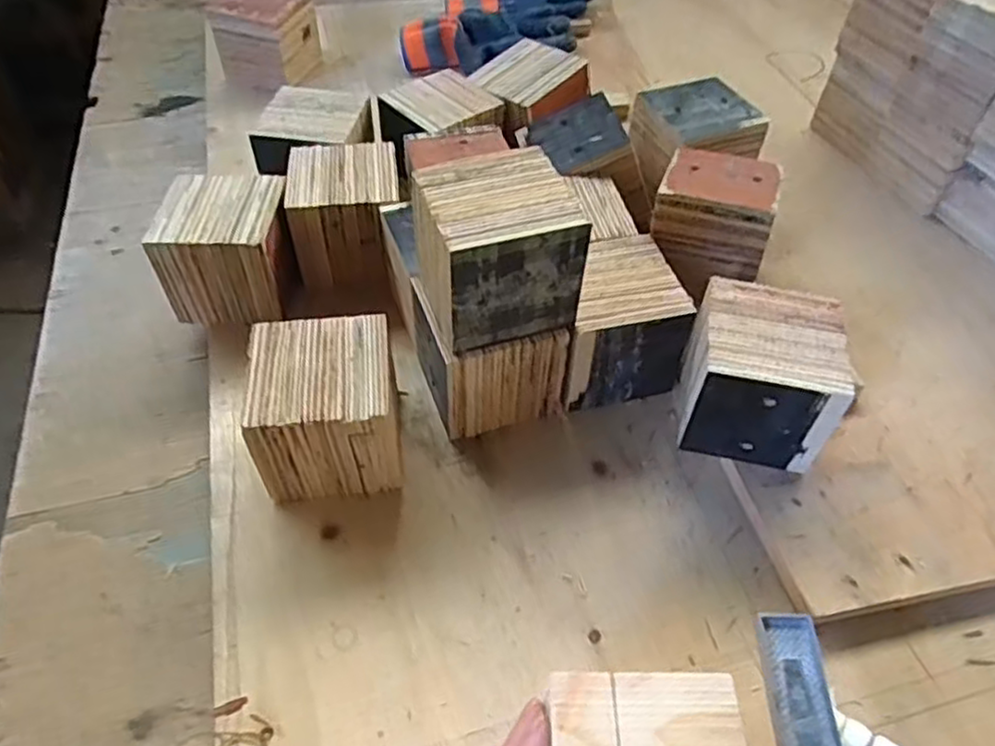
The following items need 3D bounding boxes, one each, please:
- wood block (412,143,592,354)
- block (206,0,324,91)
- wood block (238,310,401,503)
[{"bbox_3d":[-0.002,-0.084,0.470,0.100,0.086,0.096,-9,50,-9],"label":"wood block"},{"bbox_3d":[-0.286,-0.418,0.876,0.096,0.094,0.119,11,51,11],"label":"block"},{"bbox_3d":[-0.115,0.029,0.499,0.093,0.103,0.091,-6,50,-3],"label":"wood block"}]

